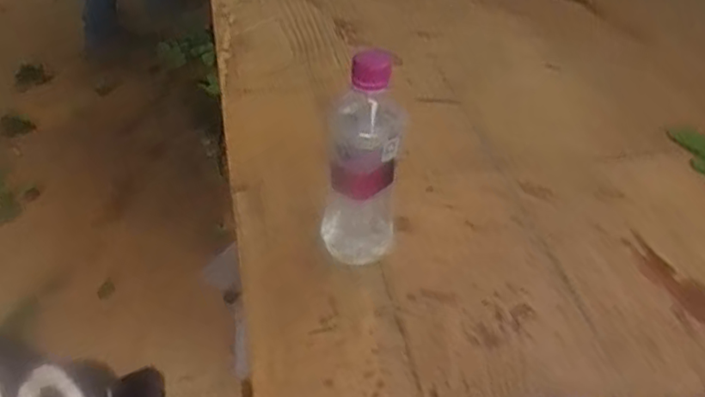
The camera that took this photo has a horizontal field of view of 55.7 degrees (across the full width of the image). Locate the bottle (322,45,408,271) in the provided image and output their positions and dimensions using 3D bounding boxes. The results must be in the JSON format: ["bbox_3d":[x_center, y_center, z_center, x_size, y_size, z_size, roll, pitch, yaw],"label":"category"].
[{"bbox_3d":[0.008,-0.031,0.569,0.061,0.205,0.052,1,42,-1],"label":"bottle"}]

